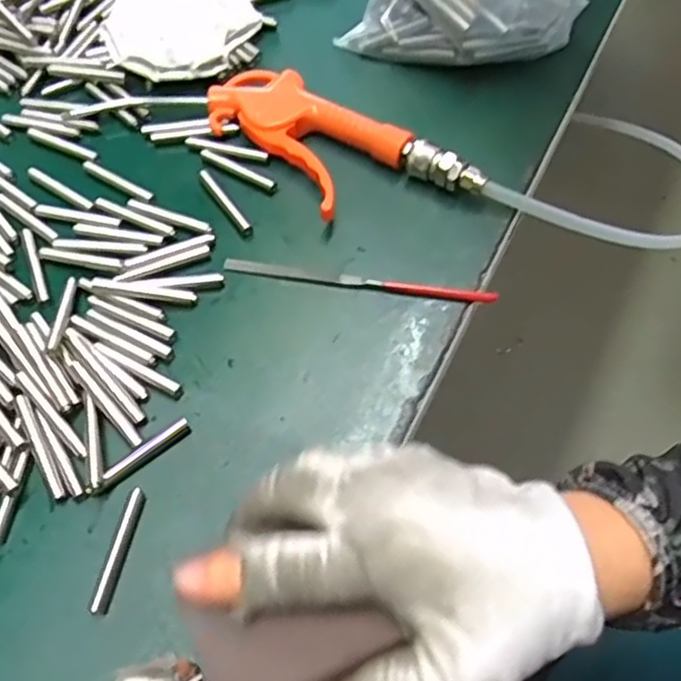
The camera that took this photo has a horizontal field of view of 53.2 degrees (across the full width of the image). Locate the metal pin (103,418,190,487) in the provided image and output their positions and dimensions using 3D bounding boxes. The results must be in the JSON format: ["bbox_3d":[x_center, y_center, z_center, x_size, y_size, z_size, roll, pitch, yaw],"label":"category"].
[{"bbox_3d":[-0.100,0.057,0.349,0.049,0.006,0.007,-34,65,-15],"label":"metal pin"}]

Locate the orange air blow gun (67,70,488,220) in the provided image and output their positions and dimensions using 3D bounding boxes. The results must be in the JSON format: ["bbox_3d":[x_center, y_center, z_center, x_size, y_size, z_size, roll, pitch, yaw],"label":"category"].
[{"bbox_3d":[-0.010,-0.119,0.430,0.184,0.027,0.076,35,68,19],"label":"orange air blow gun"}]

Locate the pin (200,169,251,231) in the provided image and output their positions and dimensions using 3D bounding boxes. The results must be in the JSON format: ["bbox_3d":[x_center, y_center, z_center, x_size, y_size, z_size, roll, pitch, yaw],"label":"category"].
[{"bbox_3d":[-0.073,-0.088,0.426,0.007,0.006,0.057,-30,65,-15],"label":"pin"}]

